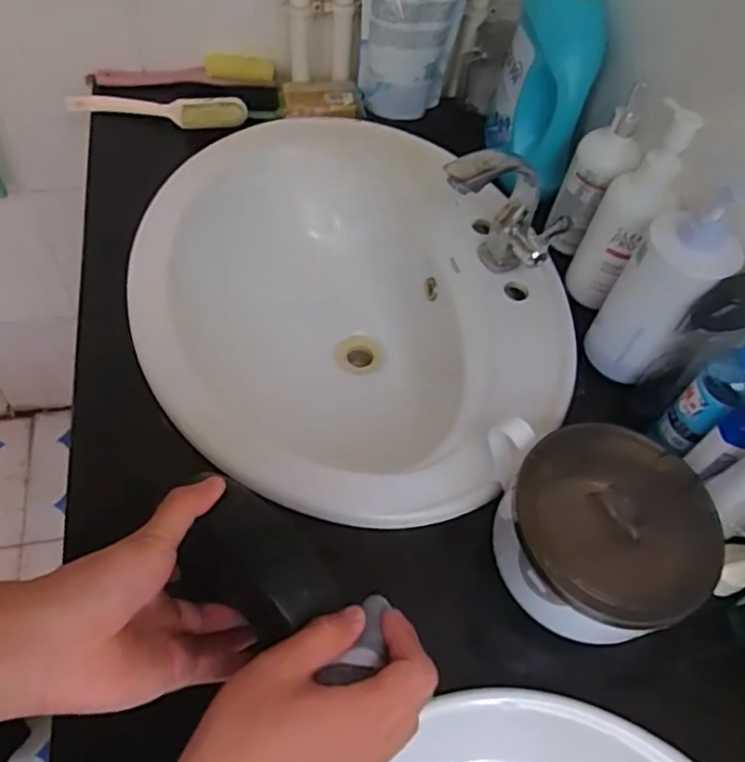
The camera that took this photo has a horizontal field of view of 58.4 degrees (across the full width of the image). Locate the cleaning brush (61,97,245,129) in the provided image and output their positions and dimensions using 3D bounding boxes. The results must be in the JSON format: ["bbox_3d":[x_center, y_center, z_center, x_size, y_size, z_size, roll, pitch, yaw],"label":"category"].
[{"bbox_3d":[-0.270,-0.342,0.829,0.222,0.023,0.038,5,55,-4],"label":"cleaning brush"}]

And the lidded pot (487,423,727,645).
[{"bbox_3d":[0.177,0.121,0.515,0.154,0.083,0.157,7,55,-3],"label":"lidded pot"}]

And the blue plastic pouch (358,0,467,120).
[{"bbox_3d":[0.047,-0.437,0.803,0.123,0.234,0.052,9,55,-1],"label":"blue plastic pouch"}]

